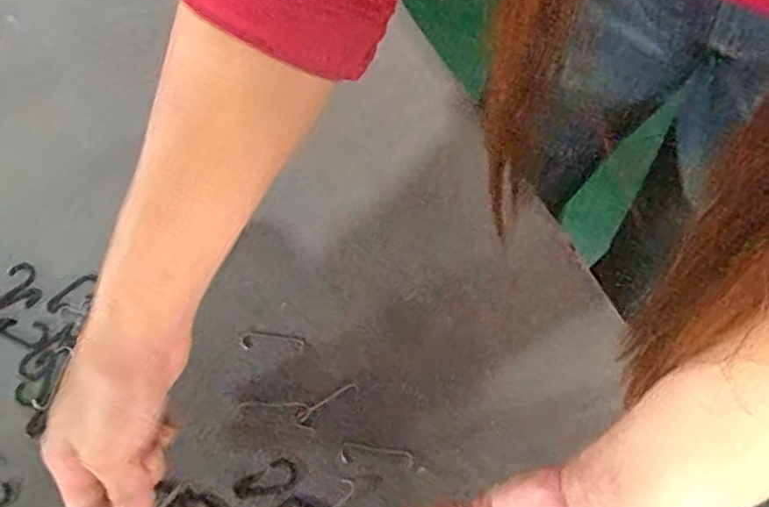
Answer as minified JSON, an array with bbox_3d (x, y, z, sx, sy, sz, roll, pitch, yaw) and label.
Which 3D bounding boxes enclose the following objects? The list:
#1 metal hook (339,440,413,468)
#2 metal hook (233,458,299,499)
[{"bbox_3d":[-0.005,0.119,0.383,0.043,0.004,0.013,9,62,4],"label":"metal hook"},{"bbox_3d":[-0.069,0.129,0.375,0.036,0.004,0.018,-14,62,-8],"label":"metal hook"}]

